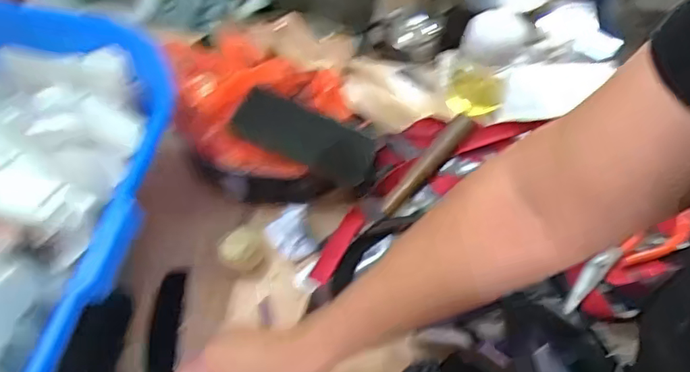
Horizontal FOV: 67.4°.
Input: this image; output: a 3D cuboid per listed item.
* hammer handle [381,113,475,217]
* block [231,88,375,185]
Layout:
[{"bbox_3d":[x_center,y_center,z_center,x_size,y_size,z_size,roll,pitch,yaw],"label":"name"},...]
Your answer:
[{"bbox_3d":[0.094,-0.025,0.589,0.022,0.013,0.147,40,83,20],"label":"hammer handle"},{"bbox_3d":[-0.043,-0.056,0.585,0.159,0.010,0.061,25,80,-14],"label":"block"}]

